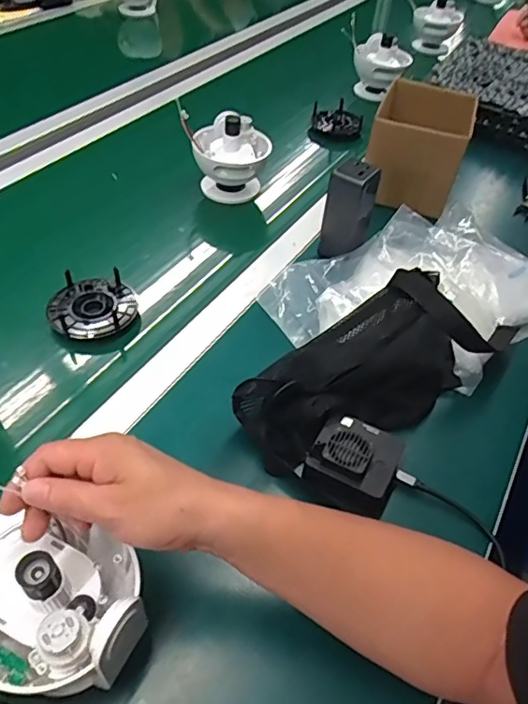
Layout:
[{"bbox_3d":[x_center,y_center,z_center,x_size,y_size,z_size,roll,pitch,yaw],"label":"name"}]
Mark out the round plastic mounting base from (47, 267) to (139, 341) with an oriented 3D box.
[{"bbox_3d":[-0.202,-0.057,0.647,0.099,0.023,0.089,-10,50,-15],"label":"round plastic mounting base"}]

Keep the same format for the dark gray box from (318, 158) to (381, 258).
[{"bbox_3d":[0.109,-0.182,0.709,0.047,0.120,0.054,35,53,23],"label":"dark gray box"}]

